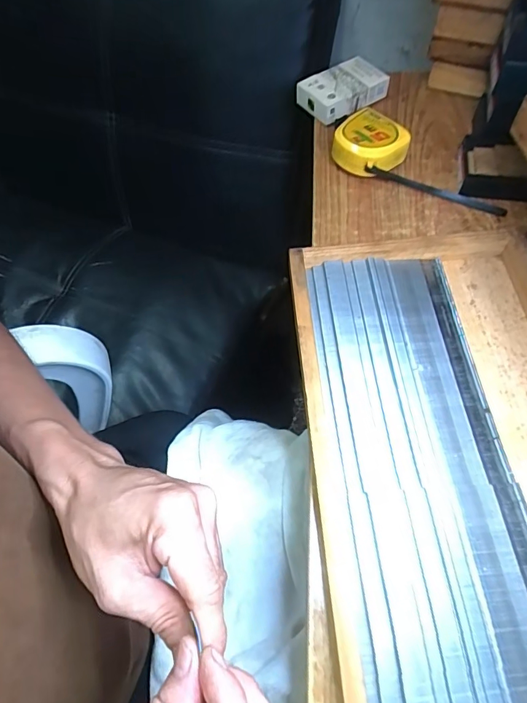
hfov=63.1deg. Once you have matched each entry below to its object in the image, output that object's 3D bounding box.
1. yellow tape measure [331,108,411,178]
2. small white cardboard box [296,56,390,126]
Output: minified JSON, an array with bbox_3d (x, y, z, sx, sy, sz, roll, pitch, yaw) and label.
[{"bbox_3d":[0.107,-0.204,0.431,0.067,0.036,0.067,28,67,18],"label":"yellow tape measure"},{"bbox_3d":[0.090,-0.292,0.482,0.089,0.030,0.058,-35,65,-14],"label":"small white cardboard box"}]

